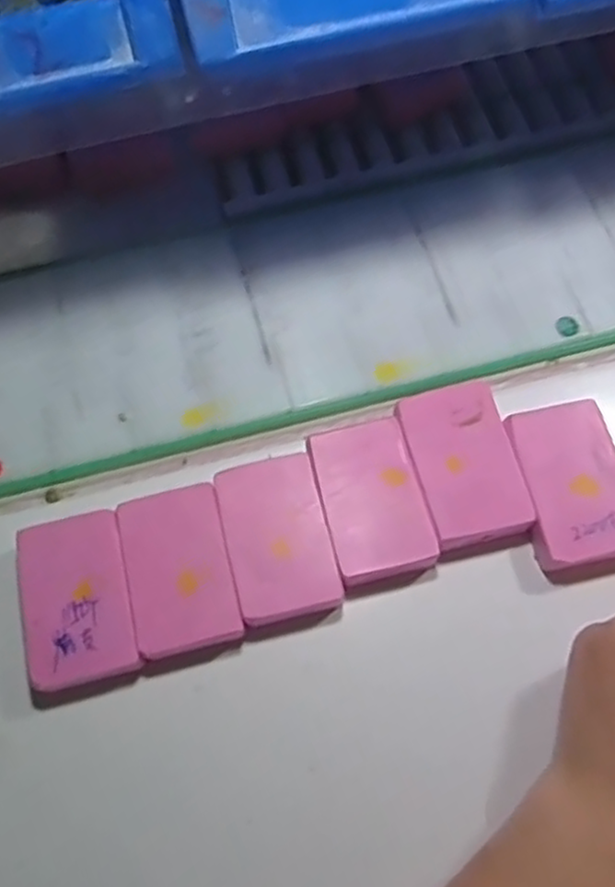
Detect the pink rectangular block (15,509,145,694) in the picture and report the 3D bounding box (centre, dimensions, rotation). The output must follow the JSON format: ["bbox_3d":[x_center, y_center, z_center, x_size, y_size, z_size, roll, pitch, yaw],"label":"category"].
[{"bbox_3d":[-0.098,0.067,0.307,0.045,0.018,0.070,-16,68,-5],"label":"pink rectangular block"}]

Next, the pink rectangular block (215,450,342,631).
[{"bbox_3d":[-0.013,0.042,0.314,0.044,0.014,0.070,-14,68,-4],"label":"pink rectangular block"}]

